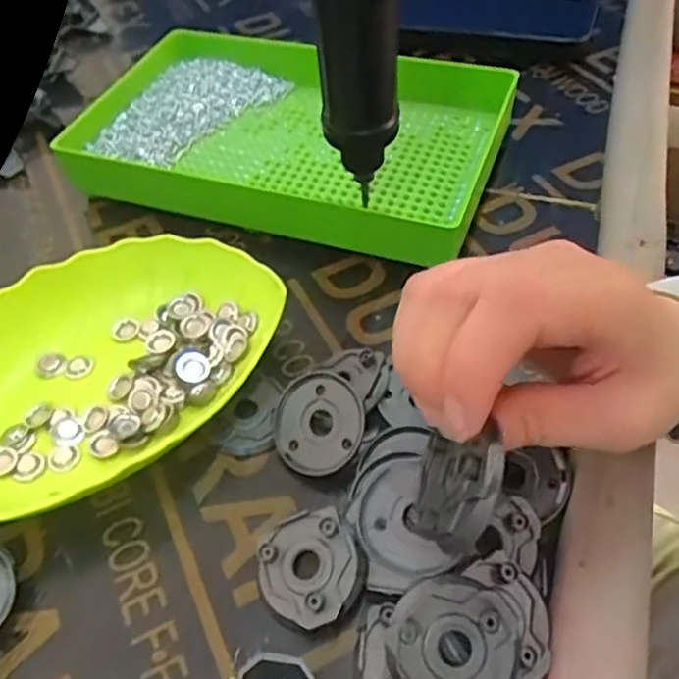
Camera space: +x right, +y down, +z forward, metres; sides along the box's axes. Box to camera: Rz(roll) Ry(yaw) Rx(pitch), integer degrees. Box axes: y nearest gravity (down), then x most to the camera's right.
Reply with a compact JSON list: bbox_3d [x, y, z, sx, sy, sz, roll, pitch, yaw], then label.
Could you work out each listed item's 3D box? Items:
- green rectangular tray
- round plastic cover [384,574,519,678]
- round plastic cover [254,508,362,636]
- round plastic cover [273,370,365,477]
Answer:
[{"bbox_3d":[-0.031,-0.123,0.396,0.249,0.038,0.159,14,53,17],"label":"green rectangular tray"},{"bbox_3d":[0.036,0.096,0.207,0.039,0.004,0.039,0,77,-1],"label":"round plastic cover"},{"bbox_3d":[-0.011,0.085,0.242,0.039,0.011,0.039,-11,59,18],"label":"round plastic cover"},{"bbox_3d":[-0.008,0.035,0.275,0.039,0.004,0.042,25,91,25],"label":"round plastic cover"}]

